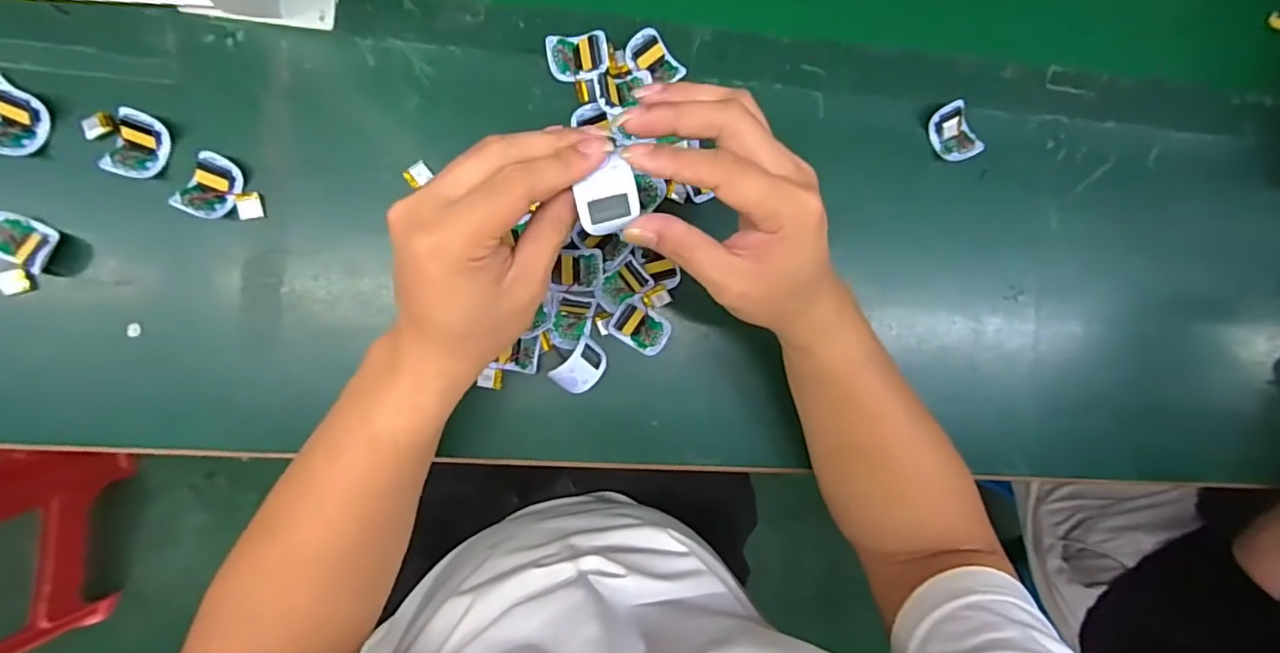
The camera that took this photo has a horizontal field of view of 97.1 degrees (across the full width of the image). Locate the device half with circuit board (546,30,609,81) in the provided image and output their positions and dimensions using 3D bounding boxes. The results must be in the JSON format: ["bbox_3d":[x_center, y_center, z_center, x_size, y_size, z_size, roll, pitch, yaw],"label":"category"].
[{"bbox_3d":[-0.045,-0.193,0.406,0.041,0.019,0.031,-10,94,-6],"label":"device half with circuit board"}]

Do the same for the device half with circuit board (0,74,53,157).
[{"bbox_3d":[-0.412,-0.136,0.368,0.039,0.023,0.047,18,90,-7],"label":"device half with circuit board"}]

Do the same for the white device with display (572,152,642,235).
[{"bbox_3d":[-0.016,-0.064,0.277,0.029,0.007,0.034,-13,94,-6],"label":"white device with display"}]

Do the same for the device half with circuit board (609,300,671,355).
[{"bbox_3d":[0.000,0.000,0.419,0.041,0.011,0.030,30,89,-7],"label":"device half with circuit board"}]

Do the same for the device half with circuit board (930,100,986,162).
[{"bbox_3d":[0.246,-0.151,0.444,0.030,0.016,0.044,-30,96,-4],"label":"device half with circuit board"}]

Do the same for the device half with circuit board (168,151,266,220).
[{"bbox_3d":[-0.281,-0.091,0.382,0.046,0.018,0.042,26,90,-7],"label":"device half with circuit board"}]

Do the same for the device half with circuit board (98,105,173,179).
[{"bbox_3d":[-0.334,-0.120,0.377,0.029,0.020,0.043,15,91,-7],"label":"device half with circuit board"}]

